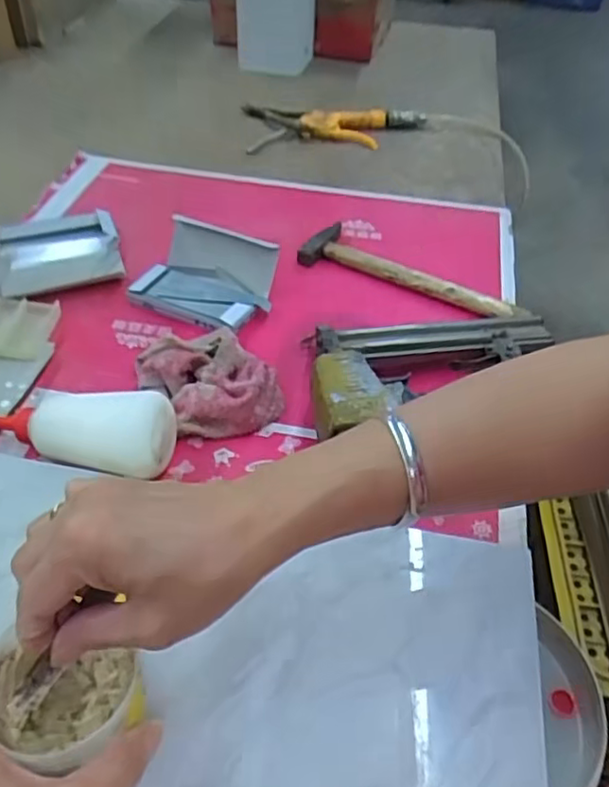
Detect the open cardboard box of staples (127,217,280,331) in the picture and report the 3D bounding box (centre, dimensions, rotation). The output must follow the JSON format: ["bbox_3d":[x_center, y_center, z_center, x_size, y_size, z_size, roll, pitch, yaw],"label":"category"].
[{"bbox_3d":[-0.097,-0.119,0.651,0.133,0.051,0.098,18,46,14],"label":"open cardboard box of staples"}]

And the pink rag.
[{"bbox_3d":[-0.080,-0.017,0.554,0.092,0.036,0.127,-26,52,-28],"label":"pink rag"}]

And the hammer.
[{"bbox_3d":[0.103,-0.113,0.672,0.237,0.029,0.071,32,50,26],"label":"hammer"}]

